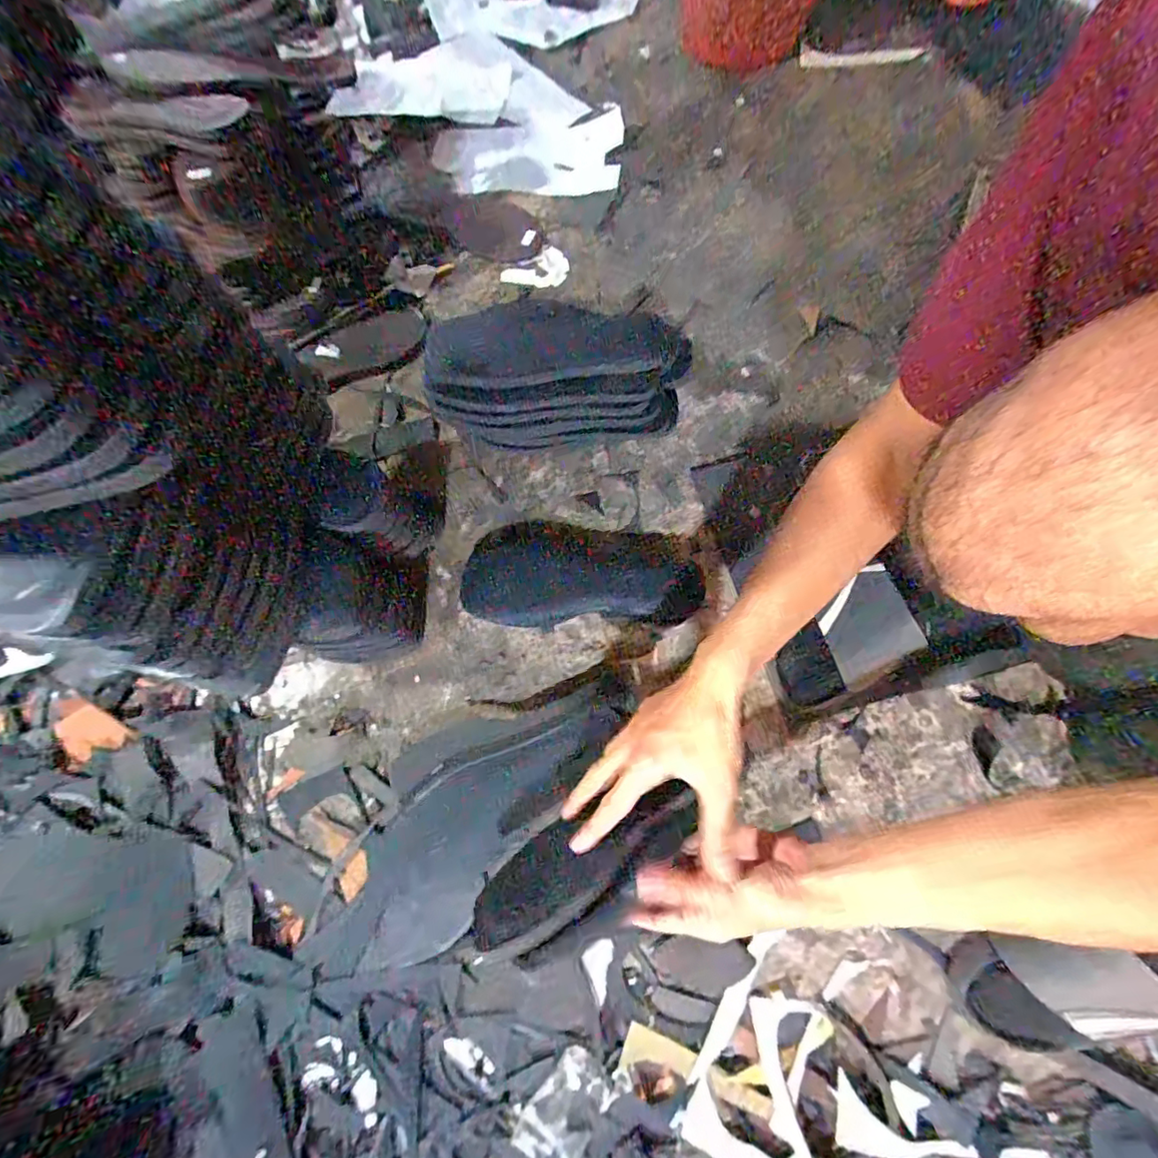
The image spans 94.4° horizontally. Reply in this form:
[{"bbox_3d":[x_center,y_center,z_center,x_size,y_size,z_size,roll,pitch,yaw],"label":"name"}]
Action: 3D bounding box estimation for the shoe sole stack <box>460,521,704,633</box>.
[{"bbox_3d":[0.003,-0.002,0.599,0.254,0.015,0.118,4,72,7],"label":"shoe sole stack"}]

